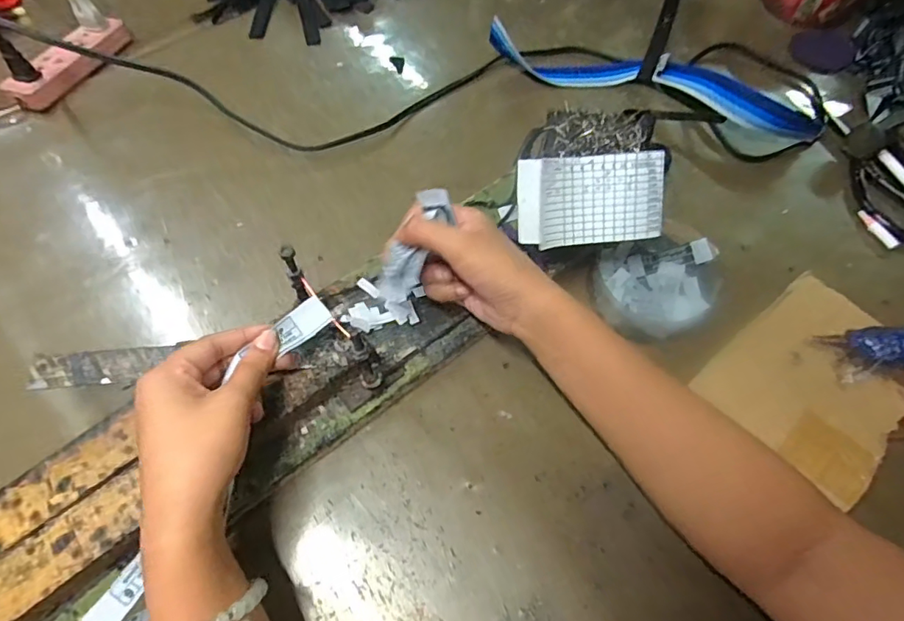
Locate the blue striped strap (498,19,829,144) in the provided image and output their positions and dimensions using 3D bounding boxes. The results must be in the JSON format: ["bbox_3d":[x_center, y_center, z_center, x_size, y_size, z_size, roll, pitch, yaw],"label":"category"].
[{"bbox_3d":[0.205,-0.243,0.540,0.331,0.045,0.067,21,63,10],"label":"blue striped strap"}]

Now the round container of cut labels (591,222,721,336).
[{"bbox_3d":[0.166,-0.024,0.424,0.093,0.043,0.085,1,61,-1],"label":"round container of cut labels"}]

